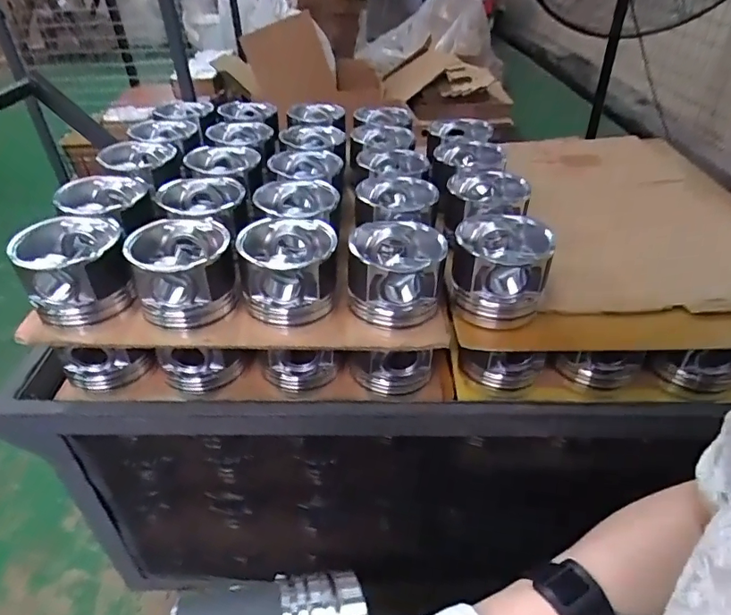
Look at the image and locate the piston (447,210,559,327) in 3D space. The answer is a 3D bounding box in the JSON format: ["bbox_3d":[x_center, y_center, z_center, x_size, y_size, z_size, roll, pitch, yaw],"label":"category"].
[{"bbox_3d":[0.163,-0.050,0.616,0.111,0.094,0.116,3,38,7],"label":"piston"}]

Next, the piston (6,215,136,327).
[{"bbox_3d":[-0.339,-0.045,0.597,0.103,0.094,0.114,-8,38,-8],"label":"piston"}]

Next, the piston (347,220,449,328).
[{"bbox_3d":[0.037,-0.042,0.603,0.112,0.084,0.106,2,38,6],"label":"piston"}]

